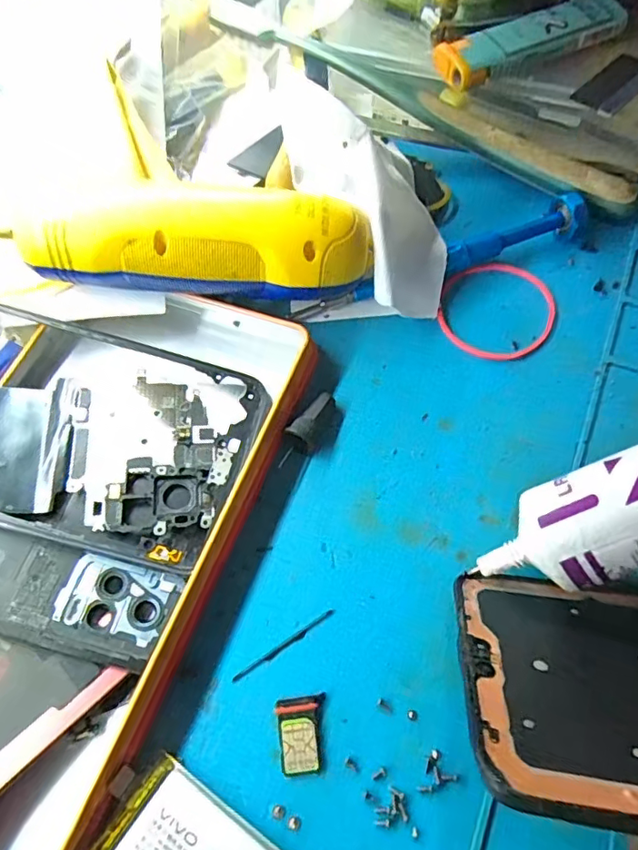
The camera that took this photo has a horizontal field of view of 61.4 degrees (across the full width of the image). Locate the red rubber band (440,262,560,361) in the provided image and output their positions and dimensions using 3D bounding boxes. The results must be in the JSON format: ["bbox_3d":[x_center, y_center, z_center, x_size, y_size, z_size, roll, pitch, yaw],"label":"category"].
[{"bbox_3d":[0.066,-0.043,0.199,0.041,0.004,0.042,8,64,9],"label":"red rubber band"}]

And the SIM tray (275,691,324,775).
[{"bbox_3d":[-0.004,0.083,0.144,0.013,0.004,0.018,-8,63,0],"label":"SIM tray"}]

